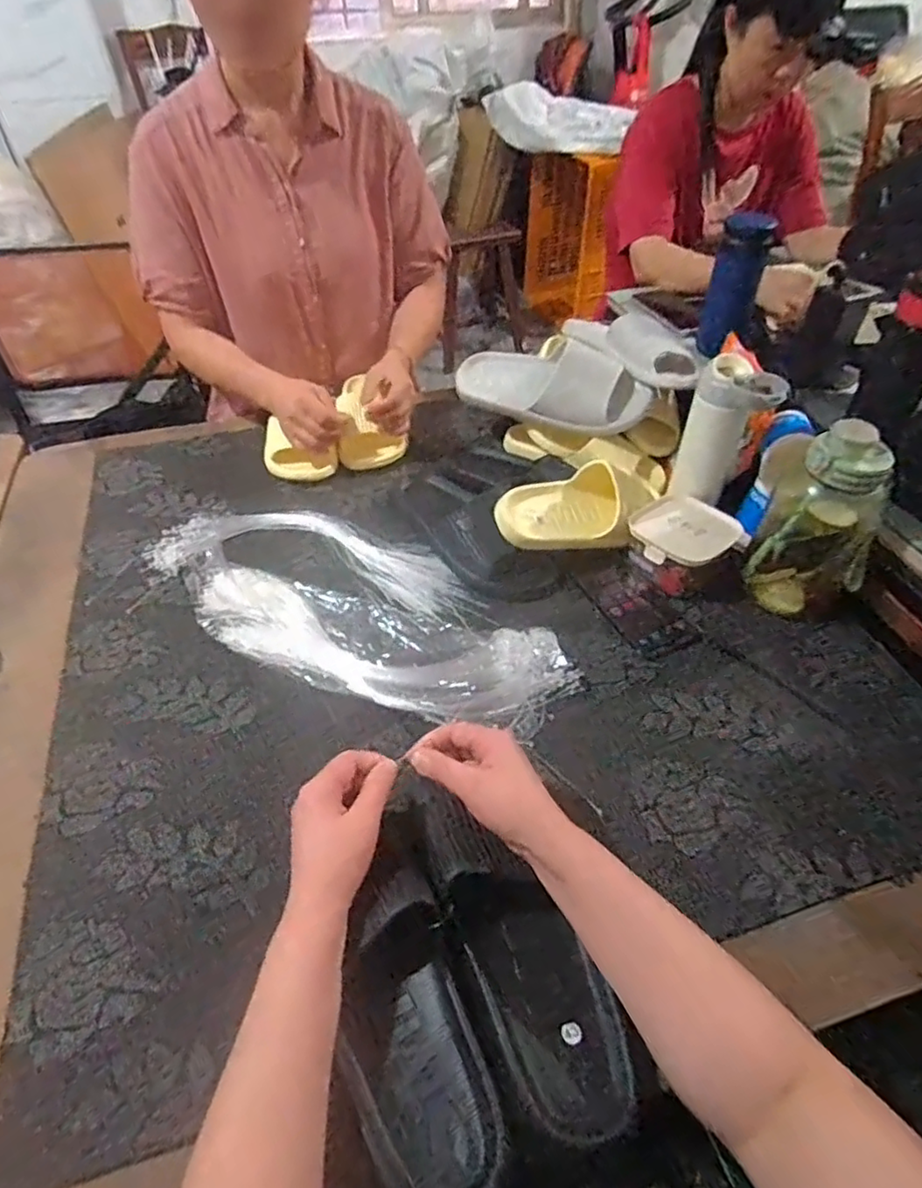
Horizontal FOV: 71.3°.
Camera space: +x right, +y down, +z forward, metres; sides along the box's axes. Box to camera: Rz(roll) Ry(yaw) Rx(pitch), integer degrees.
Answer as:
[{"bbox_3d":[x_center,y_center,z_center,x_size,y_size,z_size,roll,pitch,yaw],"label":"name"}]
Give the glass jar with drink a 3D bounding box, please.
[{"bbox_3d":[0.391,-0.079,0.691,0.120,0.213,0.098,25,51,23],"label":"glass jar with drink"}]

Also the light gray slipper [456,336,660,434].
[{"bbox_3d":[0.130,-0.293,0.919,0.280,0.073,0.116,13,90,21],"label":"light gray slipper"}]

